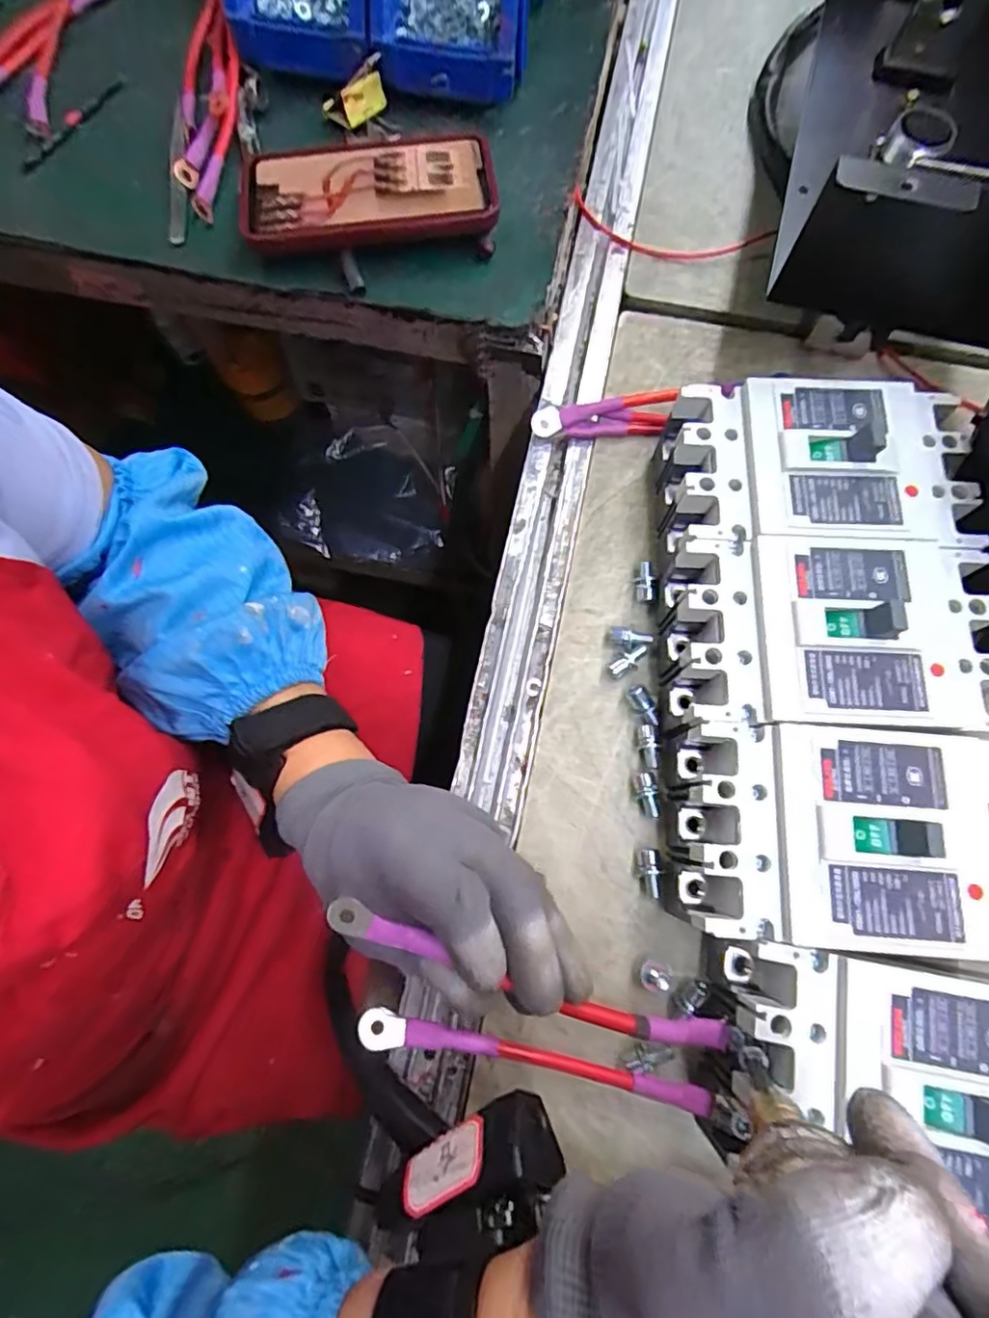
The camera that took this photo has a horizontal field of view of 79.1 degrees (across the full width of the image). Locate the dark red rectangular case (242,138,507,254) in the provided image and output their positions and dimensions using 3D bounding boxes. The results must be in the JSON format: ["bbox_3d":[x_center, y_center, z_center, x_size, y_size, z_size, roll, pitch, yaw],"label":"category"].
[{"bbox_3d":[-0.082,-0.308,0.390,0.158,0.018,0.083,-10,74,-1],"label":"dark red rectangular case"}]

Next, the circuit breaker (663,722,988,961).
[{"bbox_3d":[0.162,0.085,0.286,0.147,0.069,0.091,5,75,3],"label":"circuit breaker"}]

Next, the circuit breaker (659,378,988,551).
[{"bbox_3d":[0.172,-0.095,0.333,0.146,0.074,0.092,2,74,2],"label":"circuit breaker"}]

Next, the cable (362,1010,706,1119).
[{"bbox_3d":[0.017,0.174,0.256,0.152,0.013,0.013,11,75,5],"label":"cable"}]

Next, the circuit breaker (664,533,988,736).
[{"bbox_3d":[0.166,-0.006,0.310,0.146,0.071,0.093,4,75,3],"label":"circuit breaker"}]

